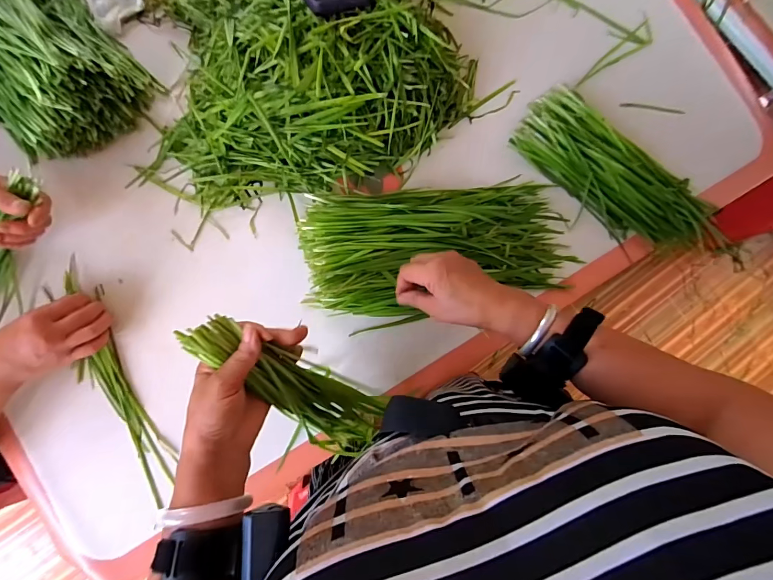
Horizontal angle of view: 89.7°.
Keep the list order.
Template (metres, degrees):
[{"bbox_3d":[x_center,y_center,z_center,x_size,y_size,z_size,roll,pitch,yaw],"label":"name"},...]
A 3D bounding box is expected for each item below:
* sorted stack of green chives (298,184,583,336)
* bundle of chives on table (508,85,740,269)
[{"bbox_3d":[0.079,-0.060,0.518,0.367,0.076,0.178,-7,82,-5],"label":"sorted stack of green chives"},{"bbox_3d":[0.361,-0.151,0.568,0.373,0.035,0.121,35,81,1],"label":"bundle of chives on table"}]

